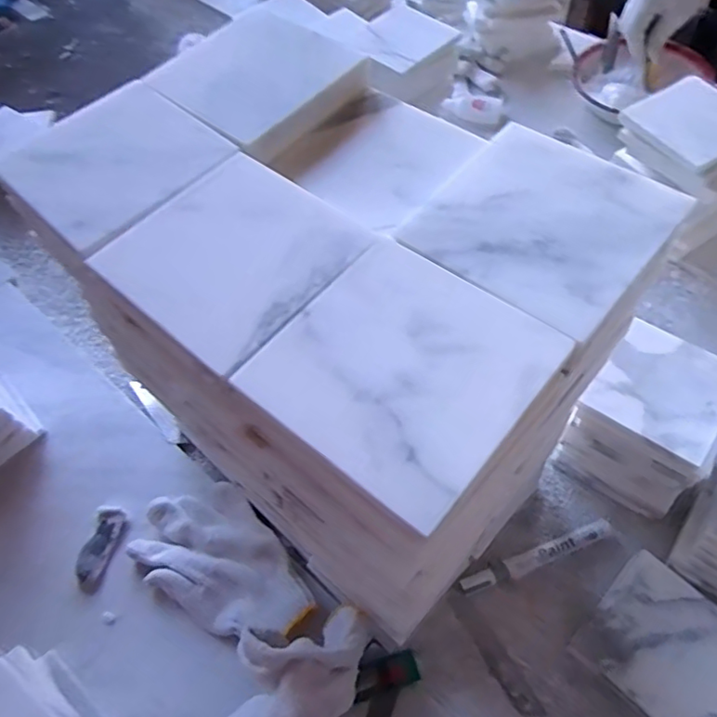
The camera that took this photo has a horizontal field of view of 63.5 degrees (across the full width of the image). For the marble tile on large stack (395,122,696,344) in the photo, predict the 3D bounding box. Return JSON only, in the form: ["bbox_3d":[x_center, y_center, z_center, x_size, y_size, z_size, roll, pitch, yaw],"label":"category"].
[{"bbox_3d":[0.084,-0.065,0.267,0.100,0.012,0.096,35,68,21],"label":"marble tile on large stack"}]

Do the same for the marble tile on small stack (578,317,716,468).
[{"bbox_3d":[0.243,0.023,0.459,0.093,0.009,0.100,35,68,21],"label":"marble tile on small stack"}]

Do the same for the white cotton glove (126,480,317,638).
[{"bbox_3d":[-0.123,0.182,0.510,0.103,0.026,0.168,-39,65,-17],"label":"white cotton glove"}]

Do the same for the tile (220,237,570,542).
[{"bbox_3d":[0.017,0.001,0.232,0.100,0.010,0.099,35,69,21],"label":"tile"}]

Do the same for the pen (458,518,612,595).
[{"bbox_3d":[0.158,0.175,0.510,0.146,0.014,0.017,-20,61,-7],"label":"pen"}]

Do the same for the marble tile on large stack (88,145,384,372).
[{"bbox_3d":[-0.058,-0.052,0.279,0.101,0.017,0.105,36,69,21],"label":"marble tile on large stack"}]

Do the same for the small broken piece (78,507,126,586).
[{"bbox_3d":[-0.239,0.172,0.535,0.027,0.007,0.069,9,62,9],"label":"small broken piece"}]

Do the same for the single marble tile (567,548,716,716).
[{"bbox_3d":[0.238,0.223,0.451,0.101,0.017,0.105,38,67,26],"label":"single marble tile"}]

